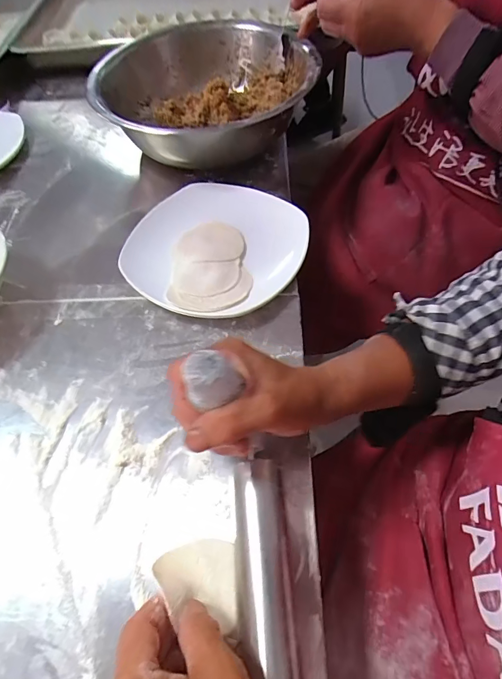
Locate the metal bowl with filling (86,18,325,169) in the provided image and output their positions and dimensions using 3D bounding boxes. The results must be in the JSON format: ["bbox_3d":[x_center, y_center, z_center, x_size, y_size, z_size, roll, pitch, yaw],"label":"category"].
[{"bbox_3d":[-0.047,-0.323,0.526,0.251,0.098,0.236,-2,57,3],"label":"metal bowl with filling"}]

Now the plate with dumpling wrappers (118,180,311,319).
[{"bbox_3d":[-0.038,-0.096,0.421,0.168,0.025,0.173,-2,57,3],"label":"plate with dumpling wrappers"}]

